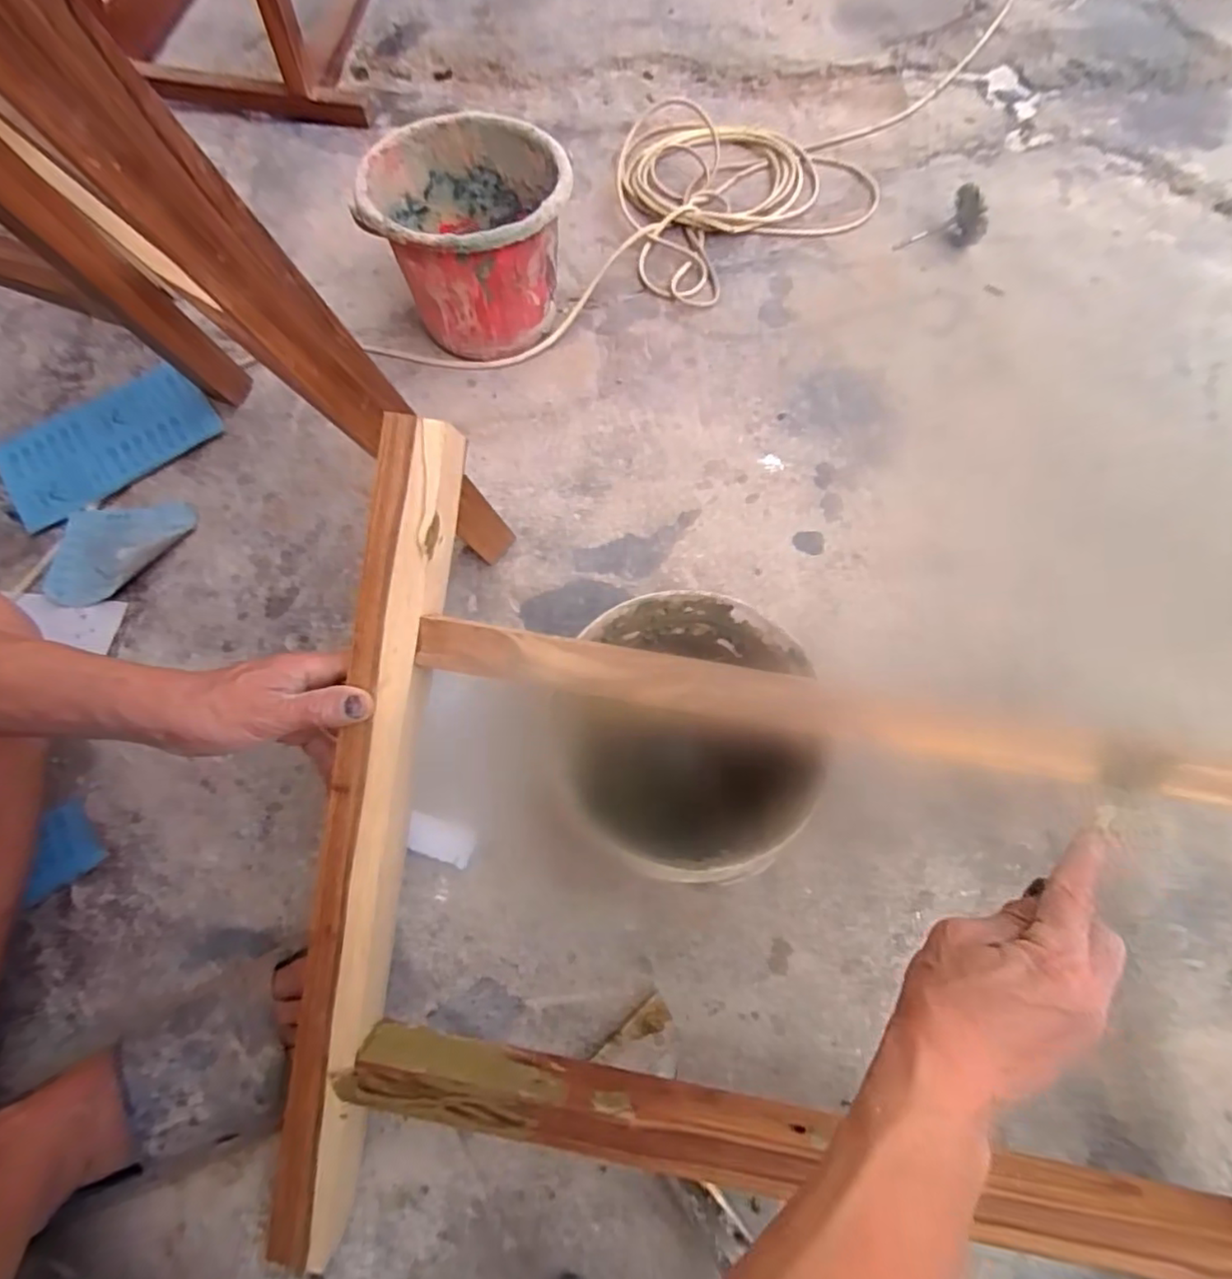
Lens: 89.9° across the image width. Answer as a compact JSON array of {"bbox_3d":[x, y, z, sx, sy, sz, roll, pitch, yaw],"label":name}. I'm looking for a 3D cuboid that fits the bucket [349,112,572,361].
[{"bbox_3d":[-0.162,-0.447,0.703,0.208,0.167,0.209,1,66,-2],"label":"bucket"}]

